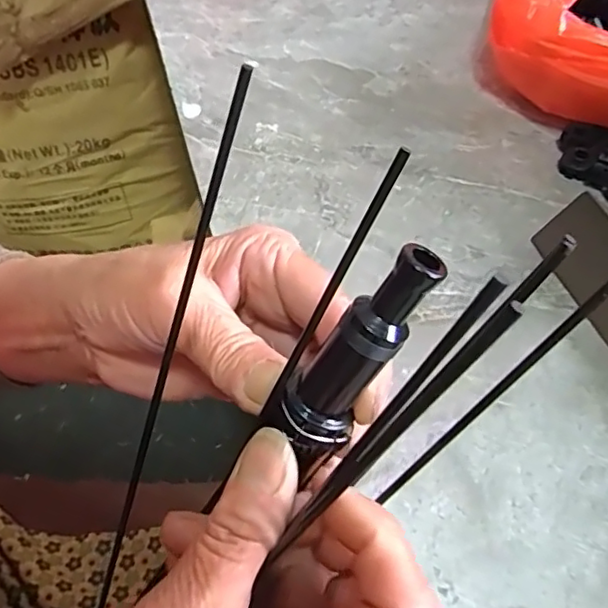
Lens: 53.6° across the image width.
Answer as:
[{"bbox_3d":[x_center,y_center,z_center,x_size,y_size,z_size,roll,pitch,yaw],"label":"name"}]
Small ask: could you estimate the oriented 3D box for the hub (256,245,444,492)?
[{"bbox_3d":[0.015,0.016,0.169,0.022,0.077,0.020,-3,45,-41],"label":"hub"}]

